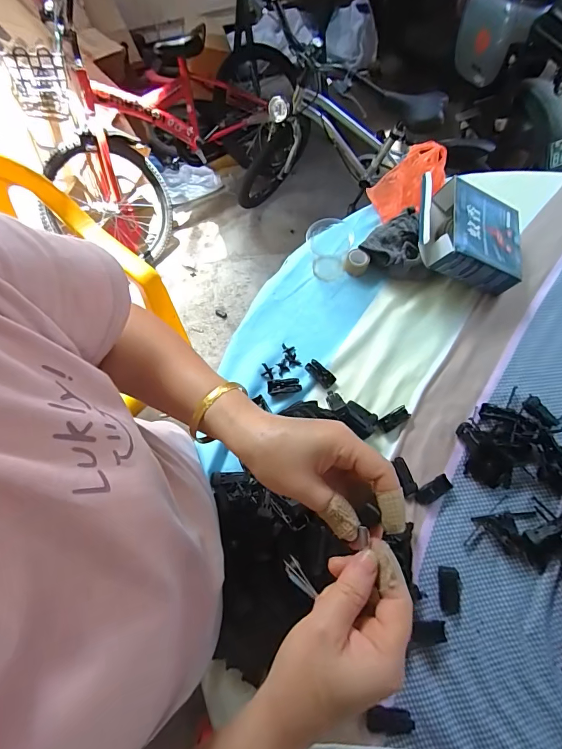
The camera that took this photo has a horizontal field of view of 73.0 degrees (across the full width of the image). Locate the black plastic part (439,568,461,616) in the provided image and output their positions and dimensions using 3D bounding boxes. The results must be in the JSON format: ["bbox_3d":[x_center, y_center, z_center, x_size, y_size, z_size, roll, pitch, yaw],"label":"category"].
[{"bbox_3d":[0.200,0.253,0.446,0.022,0.014,0.048,2,68,2],"label":"black plastic part"}]

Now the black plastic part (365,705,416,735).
[{"bbox_3d":[0.115,0.365,0.400,0.049,0.005,0.022,6,68,4],"label":"black plastic part"}]

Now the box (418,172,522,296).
[{"bbox_3d":[0.286,-0.217,0.591,0.181,0.064,0.148,17,70,-17],"label":"box"}]

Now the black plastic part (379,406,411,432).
[{"bbox_3d":[0.156,0.061,0.522,0.045,0.012,0.021,-29,70,-10],"label":"black plastic part"}]

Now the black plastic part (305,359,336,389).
[{"bbox_3d":[0.057,-0.001,0.547,0.020,0.010,0.047,-40,72,-14],"label":"black plastic part"}]

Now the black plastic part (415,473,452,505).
[{"bbox_3d":[0.196,0.150,0.490,0.049,0.009,0.021,-29,70,-10],"label":"black plastic part"}]

